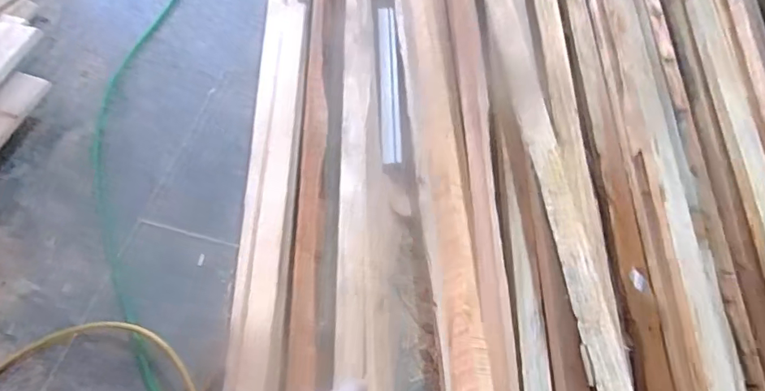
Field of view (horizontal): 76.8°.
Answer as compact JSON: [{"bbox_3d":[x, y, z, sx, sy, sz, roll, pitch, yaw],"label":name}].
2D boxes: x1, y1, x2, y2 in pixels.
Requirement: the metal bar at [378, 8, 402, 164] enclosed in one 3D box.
[{"bbox_3d":[0.011,-0.205,0.836,0.030,0.009,0.339,-2,63,1],"label":"metal bar"}]

